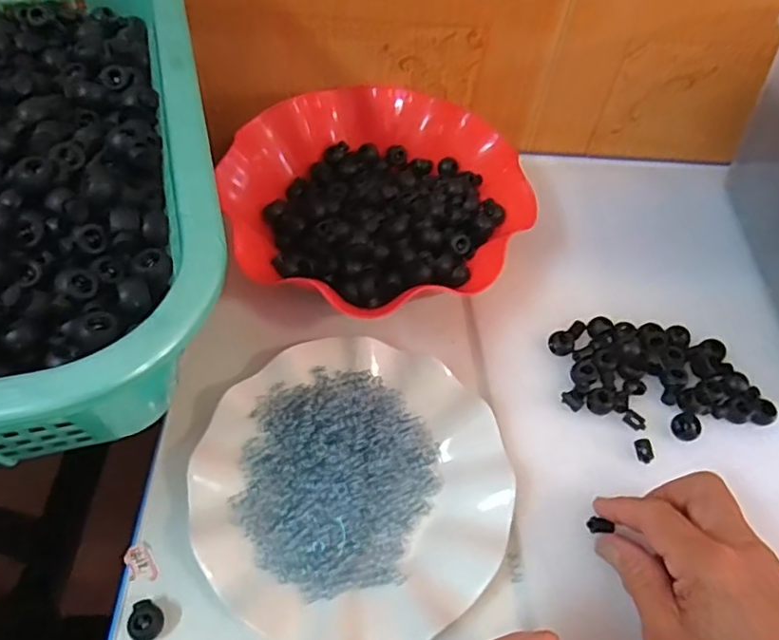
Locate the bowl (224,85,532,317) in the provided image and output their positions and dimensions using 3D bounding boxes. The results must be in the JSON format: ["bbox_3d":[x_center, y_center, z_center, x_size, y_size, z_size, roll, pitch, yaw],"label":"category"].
[{"bbox_3d":[-0.010,-0.093,0.454,0.213,0.047,0.204,2,55,-3],"label":"bowl"}]

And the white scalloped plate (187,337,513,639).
[{"bbox_3d":[-0.022,0.096,0.357,0.177,0.025,0.177,2,55,-3],"label":"white scalloped plate"}]

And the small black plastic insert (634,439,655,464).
[{"bbox_3d":[0.160,0.081,0.374,0.010,0.004,0.016,2,55,-3],"label":"small black plastic insert"}]

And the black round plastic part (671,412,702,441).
[{"bbox_3d":[0.188,0.068,0.379,0.015,0.008,0.017,-26,61,-21],"label":"black round plastic part"}]

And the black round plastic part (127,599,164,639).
[{"bbox_3d":[-0.129,0.159,0.316,0.018,0.010,0.018,2,55,-3],"label":"black round plastic part"}]

